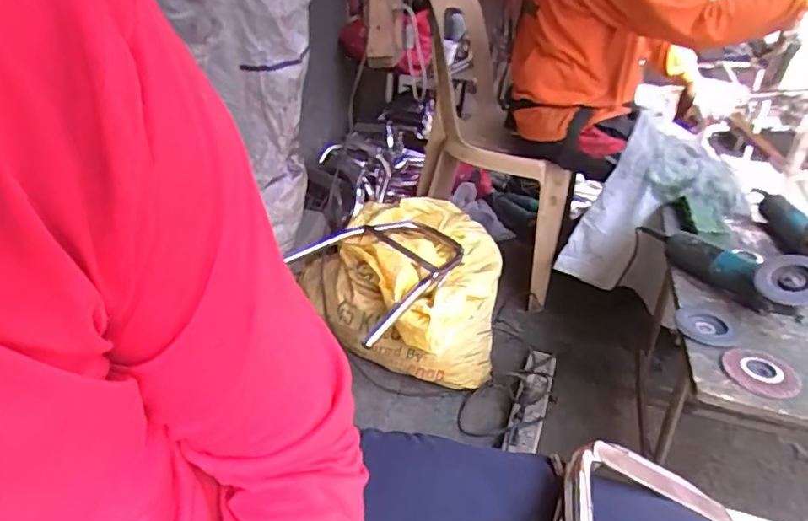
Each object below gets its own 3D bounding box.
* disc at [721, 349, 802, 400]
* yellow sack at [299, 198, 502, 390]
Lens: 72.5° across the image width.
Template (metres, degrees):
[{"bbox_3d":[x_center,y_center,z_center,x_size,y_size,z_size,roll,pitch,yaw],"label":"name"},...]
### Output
[{"bbox_3d":[0.487,0.153,0.754,0.084,0.011,0.094,-17,38,-29],"label":"disc"},{"bbox_3d":[0.035,0.067,1.295,0.369,0.281,0.480,8,33,6],"label":"yellow sack"}]

